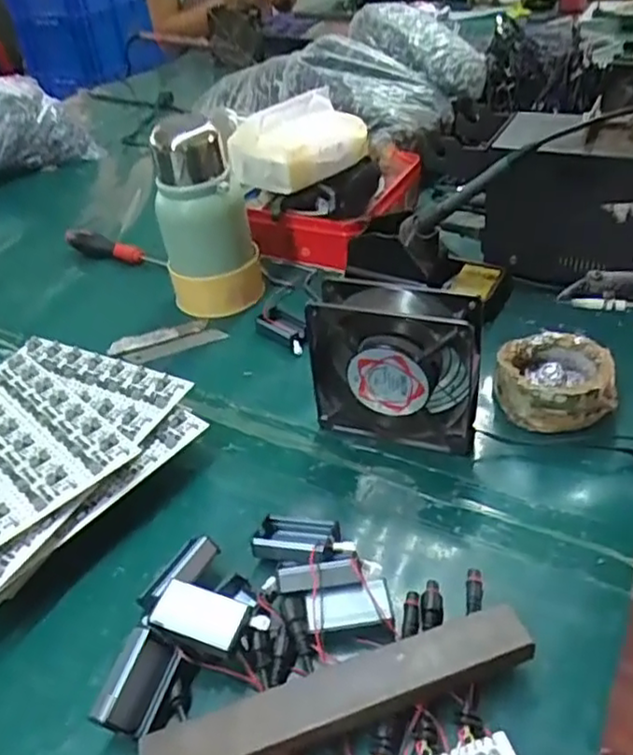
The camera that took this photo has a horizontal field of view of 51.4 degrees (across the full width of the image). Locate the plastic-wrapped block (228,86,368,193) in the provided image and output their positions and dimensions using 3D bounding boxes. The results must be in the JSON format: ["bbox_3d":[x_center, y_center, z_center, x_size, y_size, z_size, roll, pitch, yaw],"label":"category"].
[{"bbox_3d":[-0.019,-0.267,0.743,0.081,0.066,0.142,29,50,36],"label":"plastic-wrapped block"}]

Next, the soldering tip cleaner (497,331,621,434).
[{"bbox_3d":[0.188,0.003,0.525,0.089,0.042,0.080,4,39,11],"label":"soldering tip cleaner"}]

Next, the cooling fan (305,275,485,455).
[{"bbox_3d":[0.060,-0.009,0.496,0.121,0.124,0.045,9,41,17],"label":"cooling fan"}]

